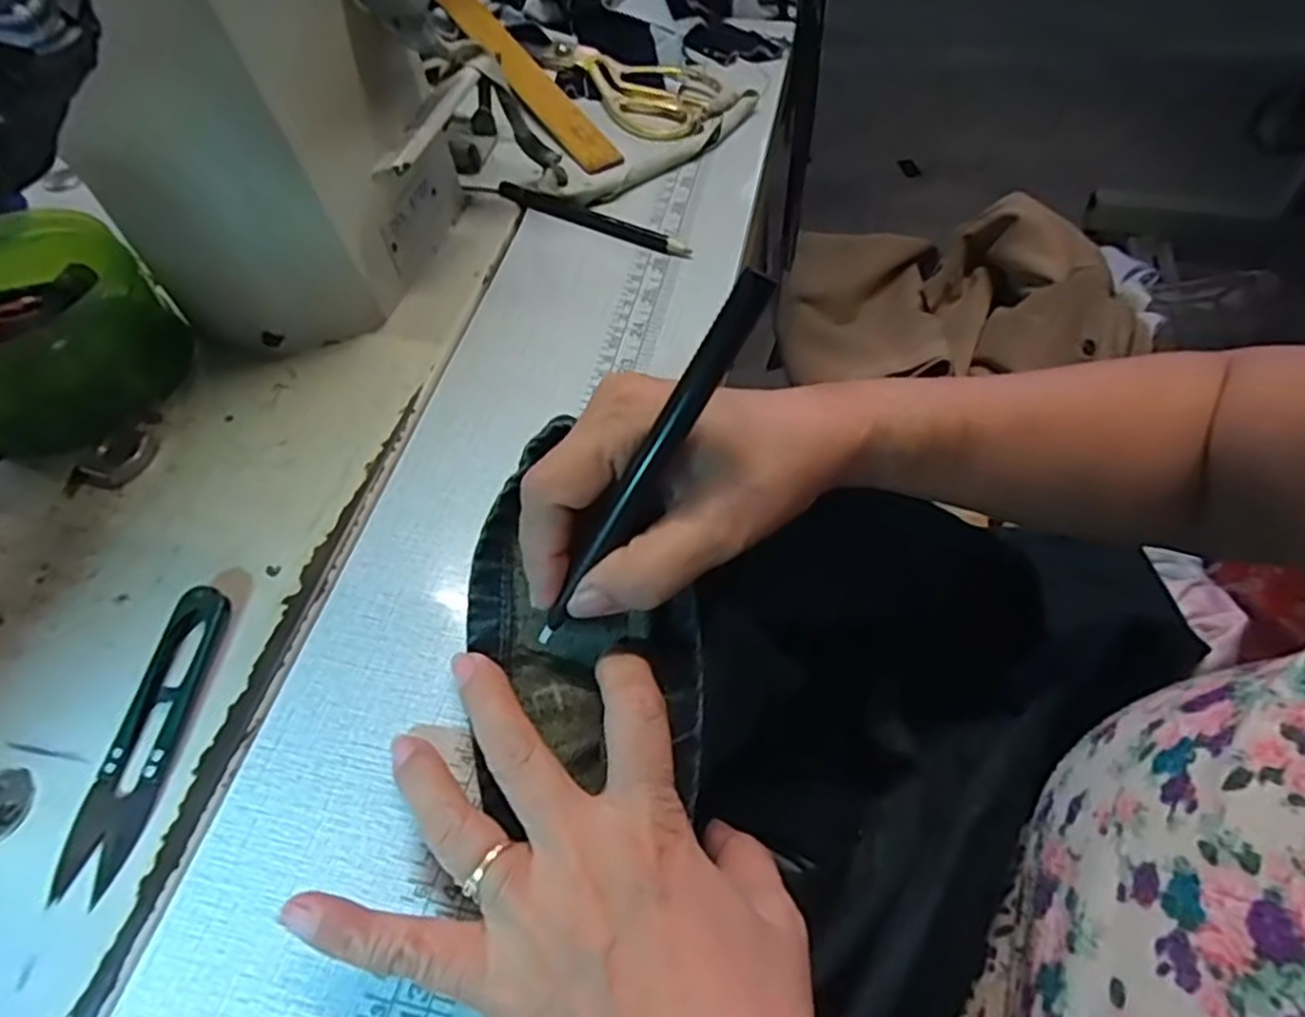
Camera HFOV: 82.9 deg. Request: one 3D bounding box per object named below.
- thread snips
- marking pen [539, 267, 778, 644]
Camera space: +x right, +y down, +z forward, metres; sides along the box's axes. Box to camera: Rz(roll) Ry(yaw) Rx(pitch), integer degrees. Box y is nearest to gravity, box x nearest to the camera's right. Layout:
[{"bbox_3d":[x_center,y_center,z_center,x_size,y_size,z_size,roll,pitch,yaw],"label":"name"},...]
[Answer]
[{"bbox_3d":[-0.171,0.074,0.250,0.023,0.010,0.100,4,55,5],"label":"thread snips"},{"bbox_3d":[-0.002,-0.011,0.231,0.010,0.015,0.135,40,109,26],"label":"marking pen"}]

